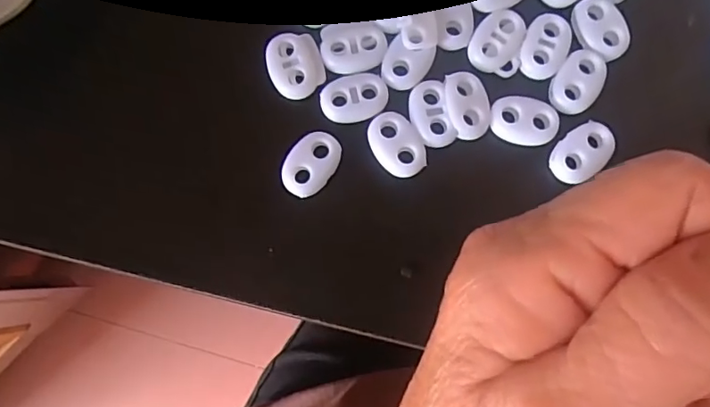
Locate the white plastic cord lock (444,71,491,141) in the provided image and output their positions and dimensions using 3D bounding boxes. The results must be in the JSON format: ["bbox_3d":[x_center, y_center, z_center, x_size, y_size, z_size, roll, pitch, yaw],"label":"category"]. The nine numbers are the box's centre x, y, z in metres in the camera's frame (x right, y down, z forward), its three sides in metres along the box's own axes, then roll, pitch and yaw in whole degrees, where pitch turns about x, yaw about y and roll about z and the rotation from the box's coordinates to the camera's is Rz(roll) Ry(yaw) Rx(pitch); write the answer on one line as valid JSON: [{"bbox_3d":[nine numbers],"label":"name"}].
[{"bbox_3d":[0.037,-0.032,0.178,0.014,0.004,0.022,-12,83,0],"label":"white plastic cord lock"}]

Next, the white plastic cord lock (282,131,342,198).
[{"bbox_3d":[-0.014,-0.013,0.177,0.015,0.004,0.022,33,85,5],"label":"white plastic cord lock"}]

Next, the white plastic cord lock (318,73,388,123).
[{"bbox_3d":[0.000,-0.035,0.180,0.022,0.004,0.016,-6,83,1],"label":"white plastic cord lock"}]

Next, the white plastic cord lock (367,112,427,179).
[{"bbox_3d":[0.014,-0.019,0.177,0.015,0.004,0.022,-31,83,-2],"label":"white plastic cord lock"}]

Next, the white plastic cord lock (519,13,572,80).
[{"bbox_3d":[0.064,-0.053,0.182,0.015,0.004,0.022,18,84,3],"label":"white plastic cord lock"}]

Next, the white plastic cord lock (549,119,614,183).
[{"bbox_3d":[0.074,-0.017,0.176,0.022,0.004,0.015,-42,84,-4],"label":"white plastic cord lock"}]

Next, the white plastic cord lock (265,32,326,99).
[{"bbox_3d":[-0.020,-0.047,0.182,0.018,0.004,0.021,-19,83,-1],"label":"white plastic cord lock"}]

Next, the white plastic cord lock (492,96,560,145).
[{"bbox_3d":[0.056,-0.028,0.178,0.022,0.004,0.016,5,83,2],"label":"white plastic cord lock"}]

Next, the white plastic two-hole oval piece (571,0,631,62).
[{"bbox_3d":[0.083,-0.059,0.181,0.016,0.004,0.022,-25,83,-2],"label":"white plastic two-hole oval piece"}]

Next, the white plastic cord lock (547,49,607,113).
[{"bbox_3d":[0.074,-0.040,0.179,0.015,0.004,0.022,36,85,5],"label":"white plastic cord lock"}]

